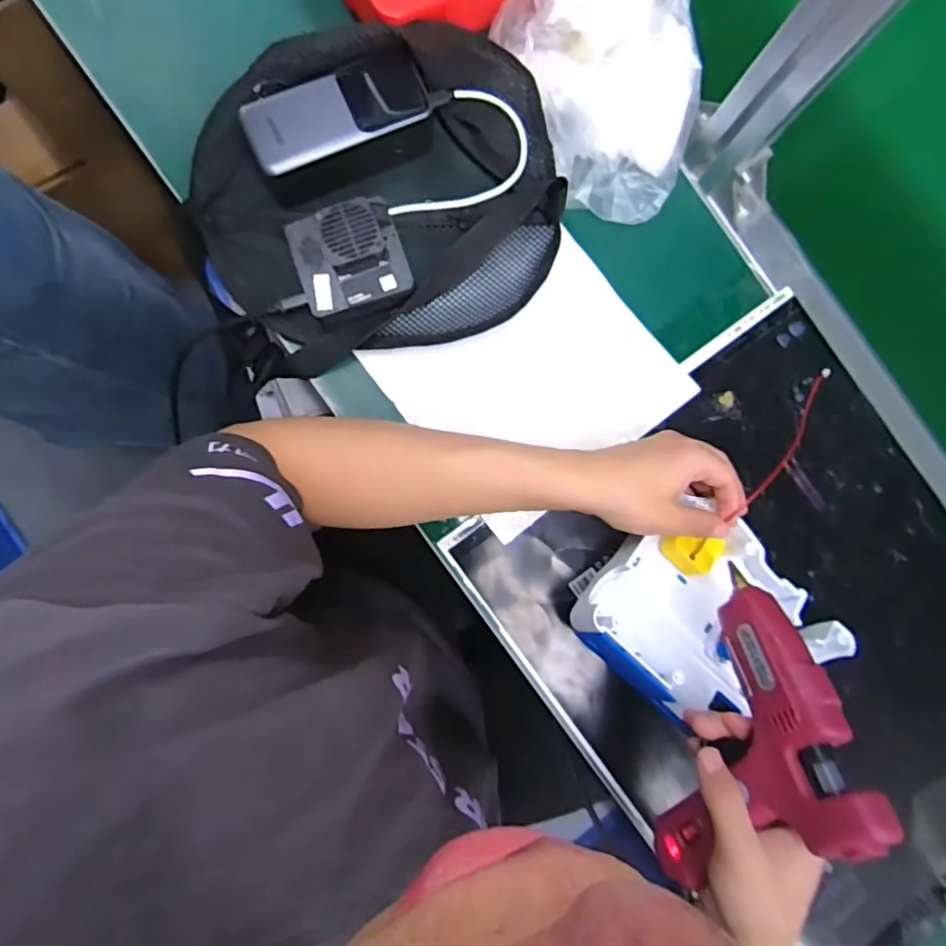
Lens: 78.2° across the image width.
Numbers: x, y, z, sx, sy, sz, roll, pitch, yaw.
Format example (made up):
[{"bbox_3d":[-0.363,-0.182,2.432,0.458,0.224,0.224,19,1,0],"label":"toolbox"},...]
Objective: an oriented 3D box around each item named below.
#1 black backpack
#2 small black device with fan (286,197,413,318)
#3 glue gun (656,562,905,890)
[{"bbox_3d":[-0.072,-0.203,0.432,0.278,0.062,0.214,-14,89,-6],"label":"black backpack"},{"bbox_3d":[-0.089,-0.155,0.426,0.076,0.041,0.069,-18,89,-6],"label":"small black device with fan"},{"bbox_3d":[0.181,0.166,0.340,0.035,0.119,0.187,17,86,-31],"label":"glue gun"}]

